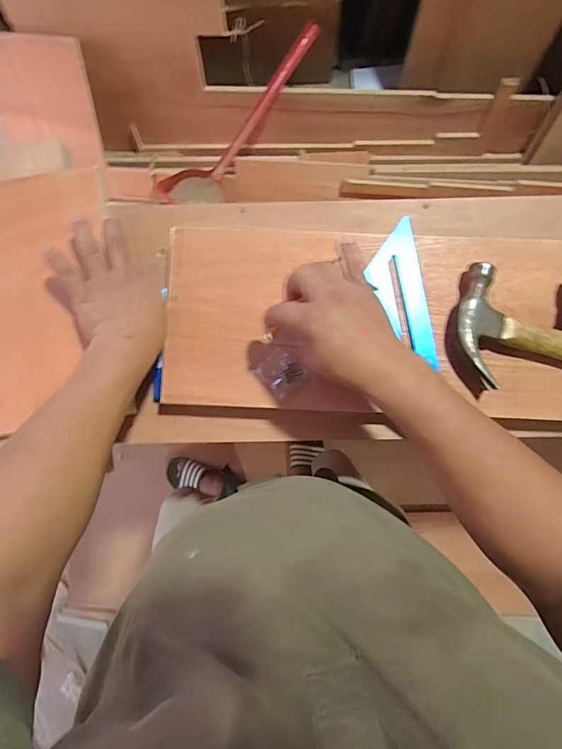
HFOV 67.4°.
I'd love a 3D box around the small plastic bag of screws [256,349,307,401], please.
[{"bbox_3d":[0.001,-0.003,0.471,0.043,0.012,0.045,-42,86,-2],"label":"small plastic bag of screws"}]

